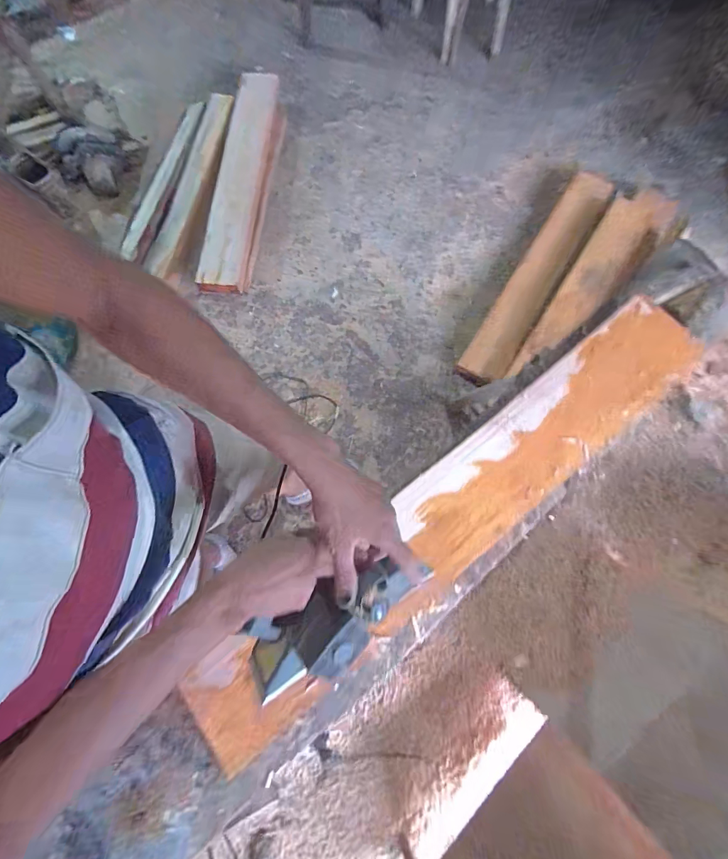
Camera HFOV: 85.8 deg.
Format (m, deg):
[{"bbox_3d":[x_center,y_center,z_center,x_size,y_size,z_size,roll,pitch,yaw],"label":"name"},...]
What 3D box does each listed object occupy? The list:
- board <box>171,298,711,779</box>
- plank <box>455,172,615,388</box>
[{"bbox_3d":[0.178,0.121,0.680,1.108,0.034,0.172,-39,79,-10],"label":"board"},{"bbox_3d":[0.712,-0.643,1.592,0.181,0.047,1.136,32,77,7],"label":"plank"}]

